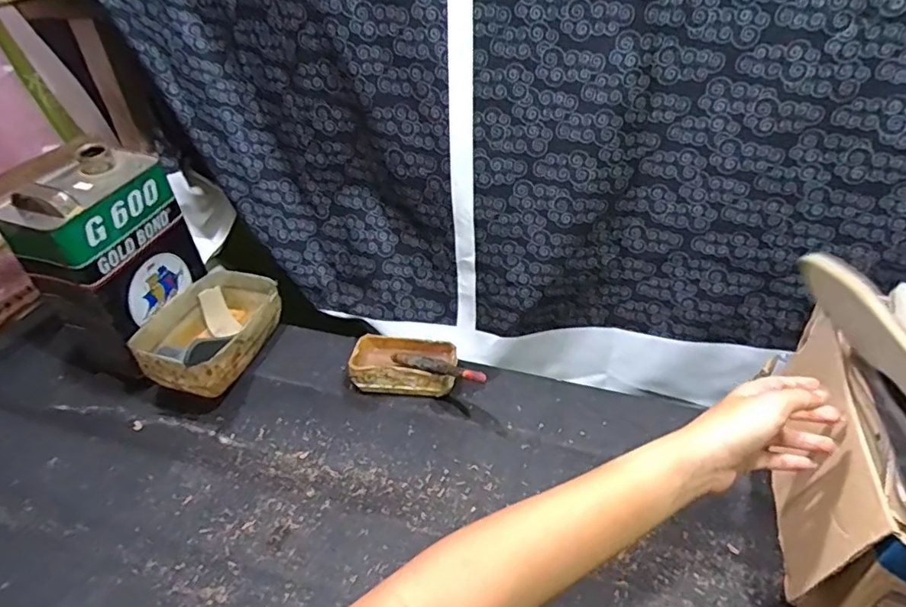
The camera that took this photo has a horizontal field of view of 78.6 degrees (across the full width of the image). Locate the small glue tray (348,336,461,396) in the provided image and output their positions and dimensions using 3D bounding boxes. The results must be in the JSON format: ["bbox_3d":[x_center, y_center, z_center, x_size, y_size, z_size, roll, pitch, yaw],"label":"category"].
[{"bbox_3d":[-0.060,0.079,0.705,0.127,0.047,0.073,3,37,6],"label":"small glue tray"}]

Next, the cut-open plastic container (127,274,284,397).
[{"bbox_3d":[-0.317,0.038,0.747,0.126,0.082,0.199,8,37,13],"label":"cut-open plastic container"}]

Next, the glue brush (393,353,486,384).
[{"bbox_3d":[-0.019,0.075,0.649,0.147,0.017,0.021,7,33,43],"label":"glue brush"}]

